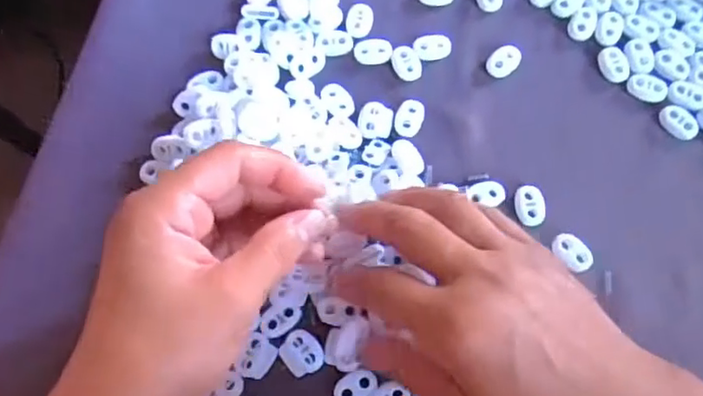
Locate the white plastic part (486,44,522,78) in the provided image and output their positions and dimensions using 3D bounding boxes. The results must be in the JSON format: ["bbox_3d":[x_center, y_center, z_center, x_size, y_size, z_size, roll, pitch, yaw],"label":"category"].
[{"bbox_3d":[0.093,-0.083,0.360,0.016,0.004,0.023,42,76,12],"label":"white plastic part"}]

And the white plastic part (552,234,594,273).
[{"bbox_3d":[0.120,0.029,0.320,0.014,0.004,0.023,-38,76,-12],"label":"white plastic part"}]

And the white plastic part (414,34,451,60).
[{"bbox_3d":[0.050,-0.092,0.364,0.021,0.005,0.018,-17,73,-6],"label":"white plastic part"}]

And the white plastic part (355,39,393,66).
[{"bbox_3d":[0.013,-0.089,0.361,0.023,0.004,0.017,2,72,0],"label":"white plastic part"}]

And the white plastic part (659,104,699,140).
[{"bbox_3d":[0.189,-0.044,0.343,0.016,0.004,0.023,-38,76,-12],"label":"white plastic part"}]

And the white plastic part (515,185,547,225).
[{"bbox_3d":[0.099,0.003,0.327,0.016,0.004,0.023,-4,72,-2],"label":"white plastic part"}]

